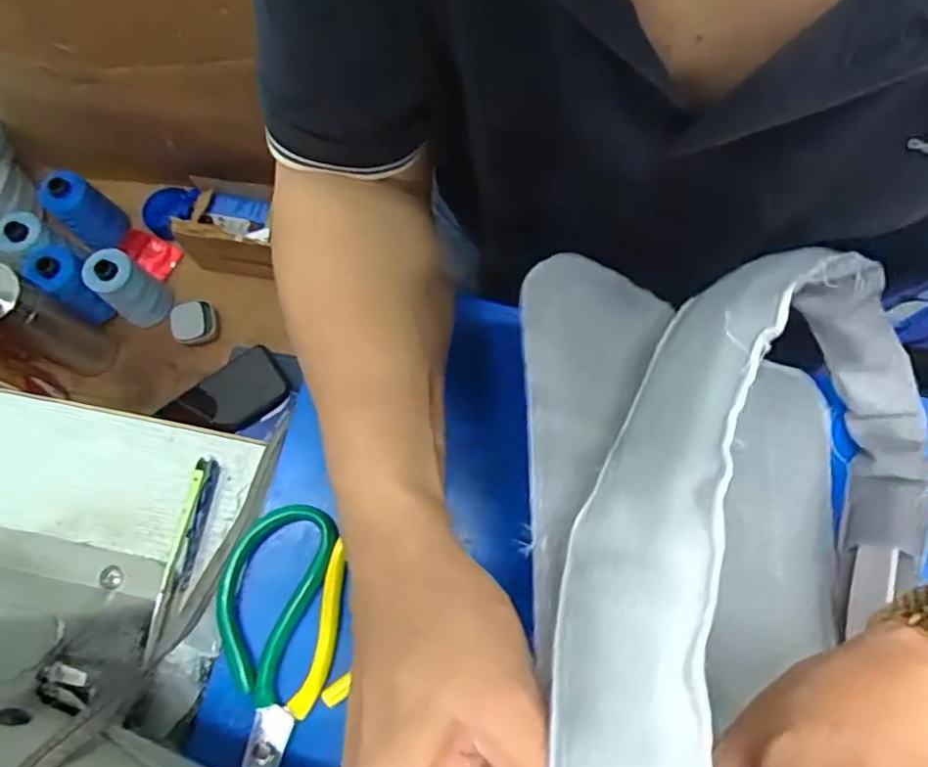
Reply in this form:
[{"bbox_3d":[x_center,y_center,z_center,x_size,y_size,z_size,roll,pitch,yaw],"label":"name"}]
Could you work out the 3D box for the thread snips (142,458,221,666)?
[{"bbox_3d":[-0.168,0.101,0.370,0.008,0.025,0.114,10,74,4],"label":"thread snips"}]

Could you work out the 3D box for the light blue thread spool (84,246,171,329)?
[{"bbox_3d":[-0.422,-0.123,0.780,0.061,0.114,0.060,0,74,1],"label":"light blue thread spool"}]

